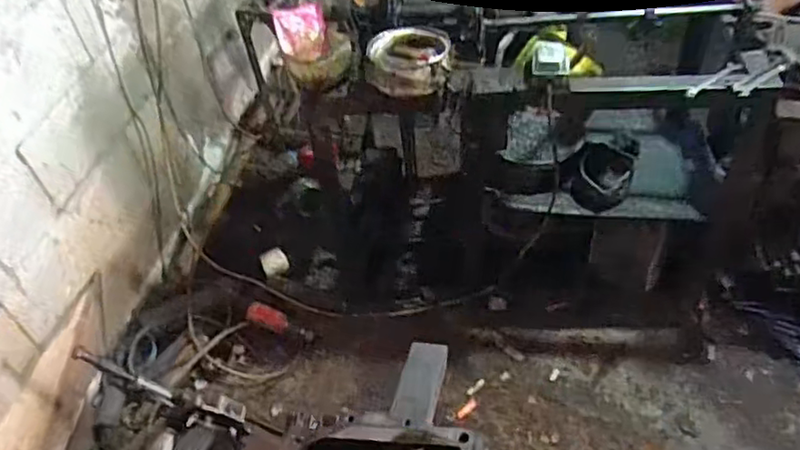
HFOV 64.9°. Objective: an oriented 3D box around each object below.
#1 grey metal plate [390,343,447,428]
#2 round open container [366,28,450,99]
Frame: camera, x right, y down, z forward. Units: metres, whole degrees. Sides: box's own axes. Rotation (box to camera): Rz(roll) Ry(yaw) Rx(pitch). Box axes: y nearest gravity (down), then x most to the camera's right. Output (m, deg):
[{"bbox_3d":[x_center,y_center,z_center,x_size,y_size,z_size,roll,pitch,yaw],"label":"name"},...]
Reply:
[{"bbox_3d":[0.030,0.232,0.919,0.058,0.027,0.131,8,45,15],"label":"grey metal plate"},{"bbox_3d":[0.016,-0.354,1.358,0.177,0.071,0.169,-4,43,4],"label":"round open container"}]

